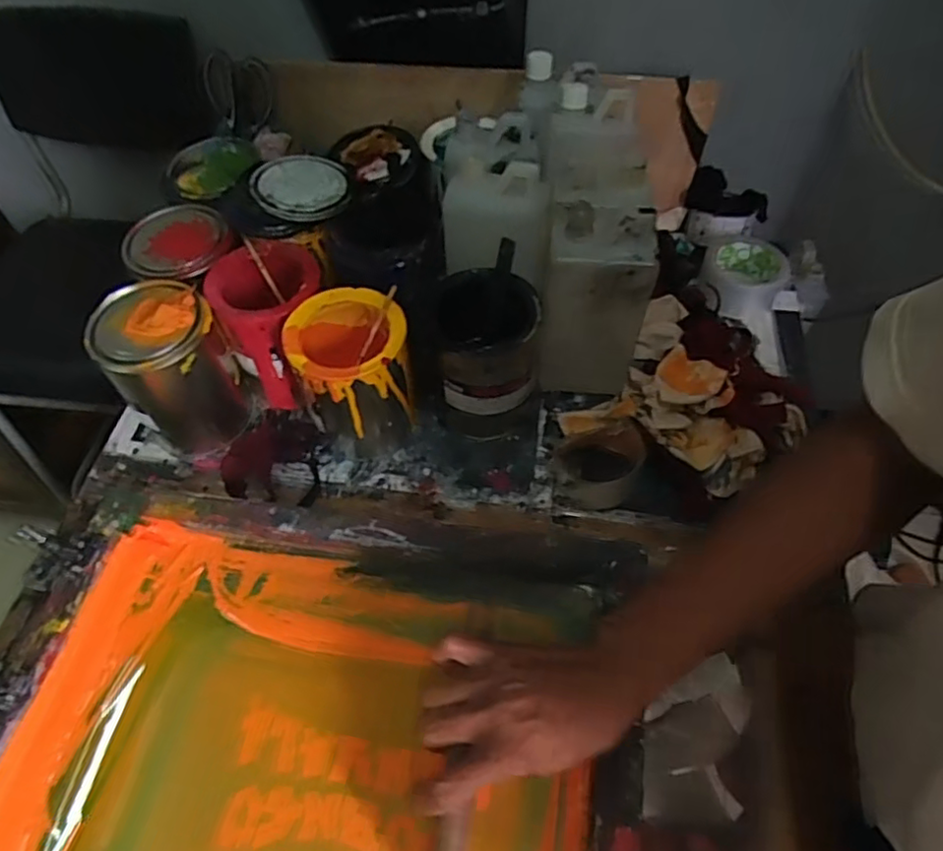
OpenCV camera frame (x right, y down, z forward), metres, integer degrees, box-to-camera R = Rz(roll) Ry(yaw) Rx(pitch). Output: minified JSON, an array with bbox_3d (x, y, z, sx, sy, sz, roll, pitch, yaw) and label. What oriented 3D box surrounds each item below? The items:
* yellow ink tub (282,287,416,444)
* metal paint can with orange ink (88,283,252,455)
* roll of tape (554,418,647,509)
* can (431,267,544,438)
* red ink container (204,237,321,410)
[{"bbox_3d":[-0.115,-0.048,0.623,0.106,0.137,0.104,0,56,0],"label":"yellow ink tub"},{"bbox_3d":[-0.297,-0.055,0.629,0.104,0.153,0.103,0,56,0],"label":"metal paint can with orange ink"},{"bbox_3d":[0.132,0.040,0.630,0.090,0.055,0.074,-35,62,-21],"label":"roll of tape"},{"bbox_3d":[0.014,-0.062,0.647,0.097,0.155,0.105,0,56,0],"label":"can"},{"bbox_3d":[-0.202,-0.103,0.664,0.098,0.136,0.111,-23,56,-10],"label":"red ink container"}]

